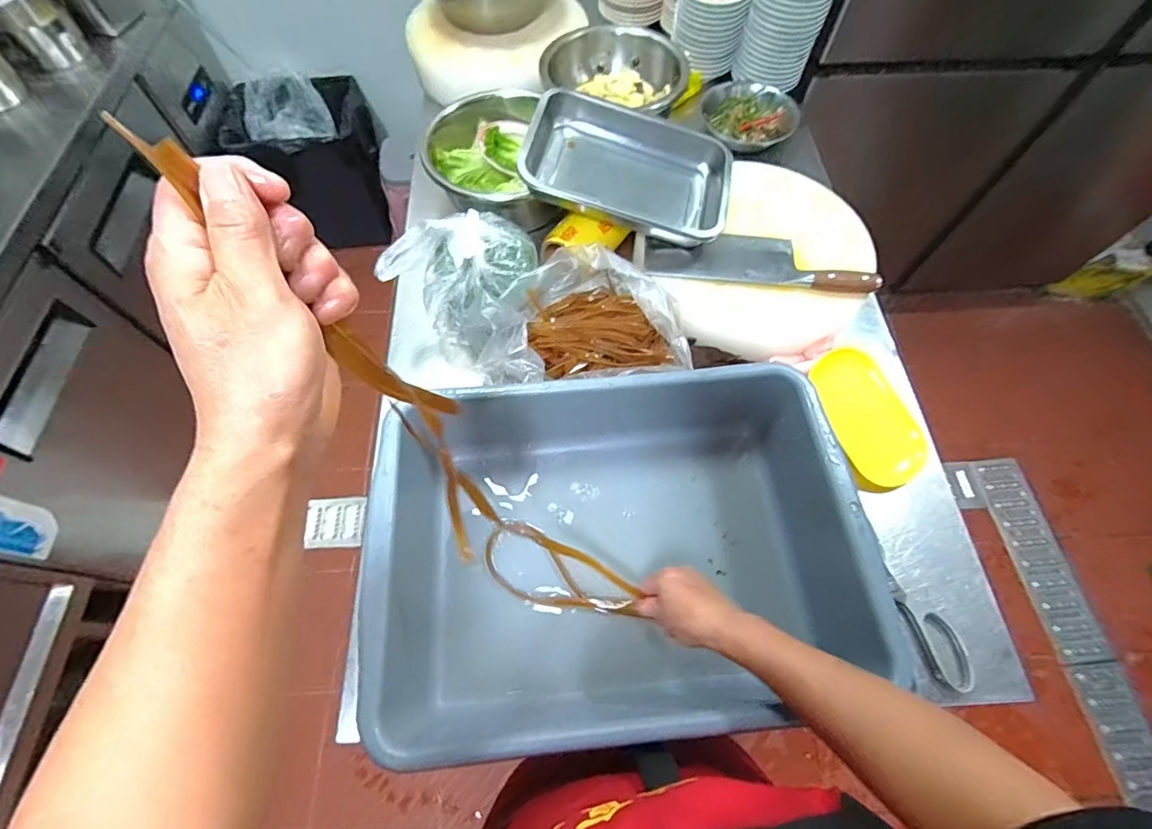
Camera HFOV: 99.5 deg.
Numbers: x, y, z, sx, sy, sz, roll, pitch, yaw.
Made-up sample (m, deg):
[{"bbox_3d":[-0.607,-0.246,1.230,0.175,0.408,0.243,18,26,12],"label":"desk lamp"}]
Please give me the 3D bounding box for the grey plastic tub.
[{"bbox_3d":[0.042,0.156,0.587,0.524,0.172,0.385,-7,64,-4],"label":"grey plastic tub"}]

